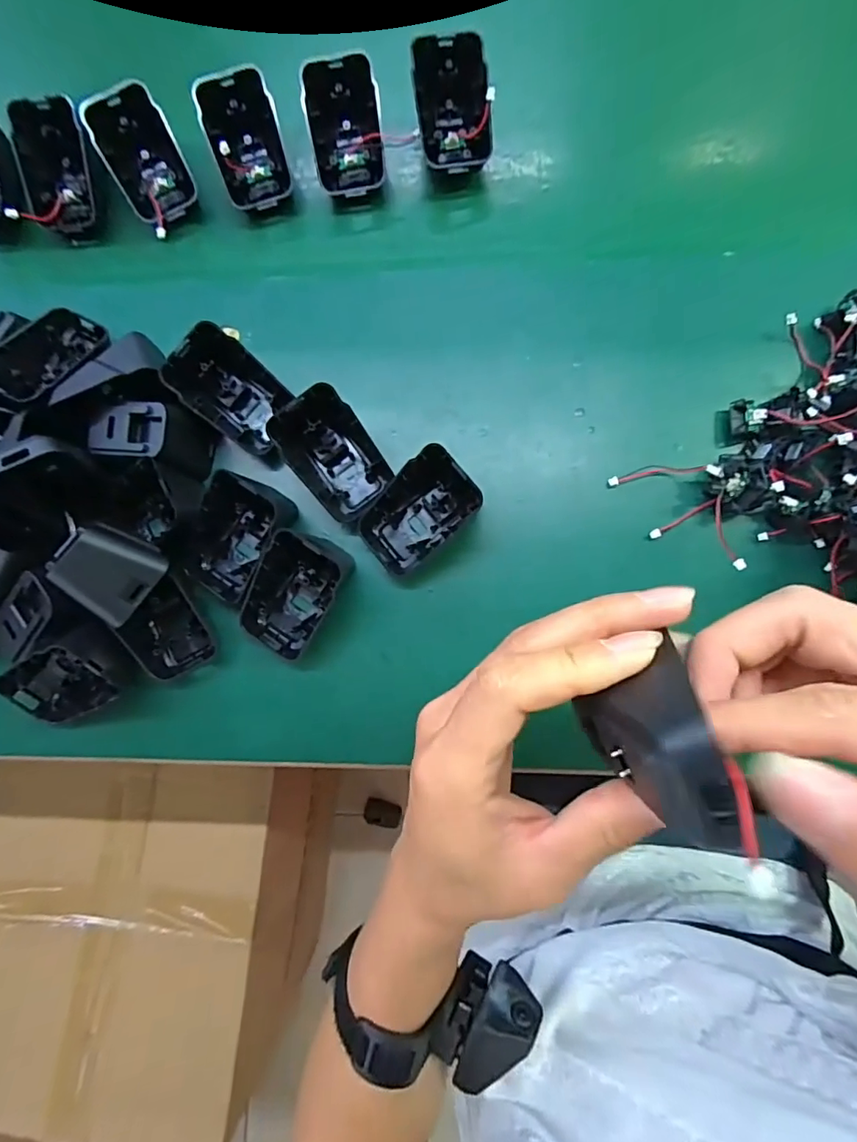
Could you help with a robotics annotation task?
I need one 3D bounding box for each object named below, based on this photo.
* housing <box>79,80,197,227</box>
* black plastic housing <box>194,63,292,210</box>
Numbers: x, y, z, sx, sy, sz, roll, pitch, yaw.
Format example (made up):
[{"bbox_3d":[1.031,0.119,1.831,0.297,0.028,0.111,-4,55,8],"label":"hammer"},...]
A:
[{"bbox_3d":[-0.175,-0.256,0.318,0.046,0.022,0.069,-29,115,-4],"label":"housing"},{"bbox_3d":[-0.113,-0.263,0.319,0.043,0.027,0.069,-19,118,-4],"label":"black plastic housing"}]

